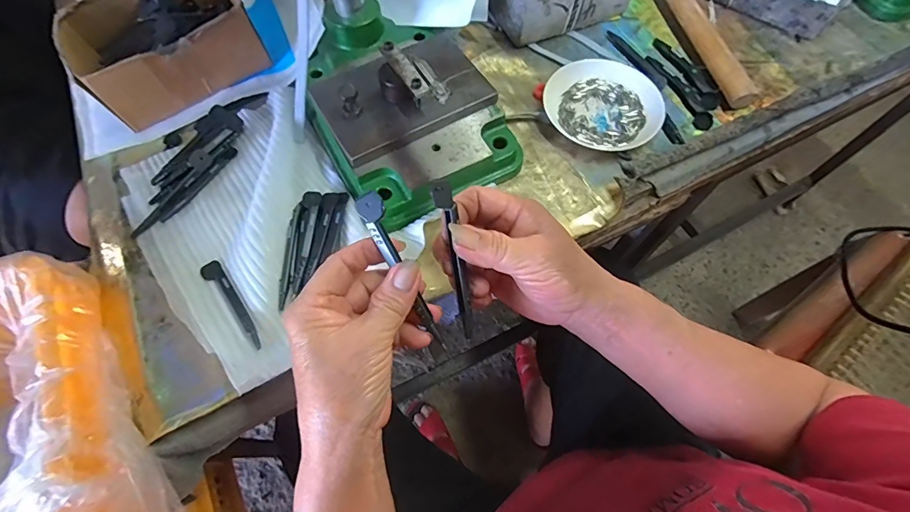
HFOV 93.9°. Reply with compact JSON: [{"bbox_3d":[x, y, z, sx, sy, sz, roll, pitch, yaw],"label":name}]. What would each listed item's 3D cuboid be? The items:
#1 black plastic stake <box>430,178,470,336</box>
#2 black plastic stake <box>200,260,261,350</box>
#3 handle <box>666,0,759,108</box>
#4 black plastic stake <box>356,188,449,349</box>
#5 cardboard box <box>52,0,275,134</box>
[{"bbox_3d":[0.000,0.003,0.258,0.013,0.010,0.094,-11,98,-4],"label":"black plastic stake"},{"bbox_3d":[-0.183,0.037,0.353,0.016,0.009,0.095,-41,71,-18],"label":"black plastic stake"},{"bbox_3d":[0.270,-0.283,0.493,0.031,0.023,0.285,-10,64,-5],"label":"handle"},{"bbox_3d":[-0.029,0.009,0.254,0.015,0.004,0.103,-30,97,-12],"label":"black plastic stake"},{"bbox_3d":[-0.294,-0.222,0.432,0.152,0.061,0.126,-31,68,-15],"label":"cardboard box"}]

